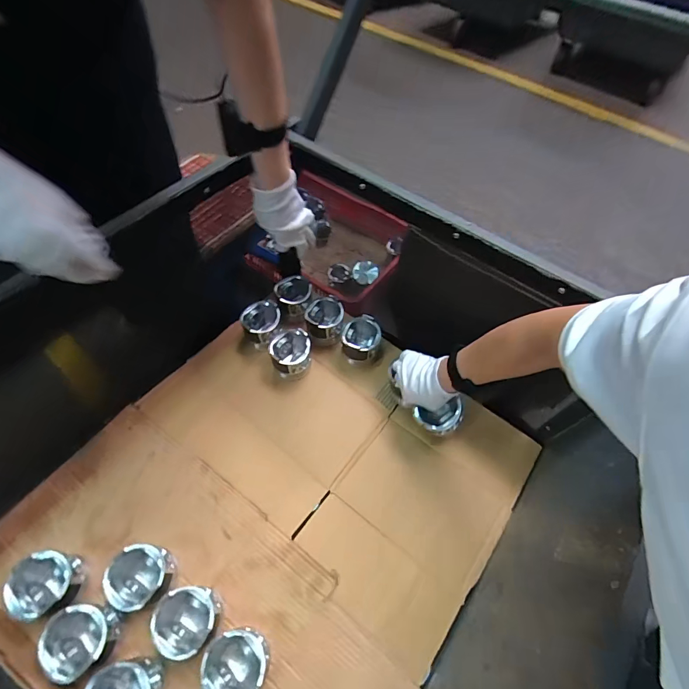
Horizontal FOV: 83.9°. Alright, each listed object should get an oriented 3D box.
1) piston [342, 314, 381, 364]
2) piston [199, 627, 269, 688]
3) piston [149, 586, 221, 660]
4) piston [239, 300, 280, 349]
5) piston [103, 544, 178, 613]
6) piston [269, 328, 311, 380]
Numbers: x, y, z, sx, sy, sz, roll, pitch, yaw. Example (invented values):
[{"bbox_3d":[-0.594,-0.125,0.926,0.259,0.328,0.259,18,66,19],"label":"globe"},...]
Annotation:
[{"bbox_3d":[0.034,-0.006,0.811,0.082,0.073,0.088,12,60,3],"label":"piston"},{"bbox_3d":[-0.152,0.450,0.542,0.089,0.076,0.081,2,57,-3],"label":"piston"},{"bbox_3d":[-0.227,0.403,0.566,0.087,0.077,0.078,-36,67,-19],"label":"piston"},{"bbox_3d":[-0.173,-0.044,0.828,0.086,0.057,0.080,-40,69,-23],"label":"piston"},{"bbox_3d":[-0.304,0.355,0.588,0.082,0.090,0.081,7,57,1],"label":"piston"},{"bbox_3d":[-0.108,0.020,0.795,0.082,0.066,0.077,2,57,-3],"label":"piston"}]

